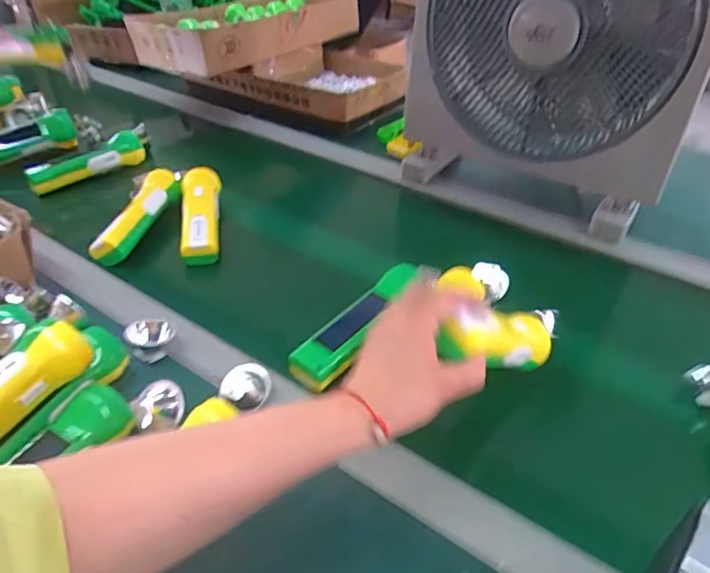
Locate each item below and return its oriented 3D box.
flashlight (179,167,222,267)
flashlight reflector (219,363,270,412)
[{"bbox_3d":[-0.198,-0.095,0.707,0.046,0.051,0.172,-8,39,-8],"label":"flashlight"},{"bbox_3d":[-0.095,0.089,0.480,0.042,0.020,0.038,-13,40,-17],"label":"flashlight reflector"}]

